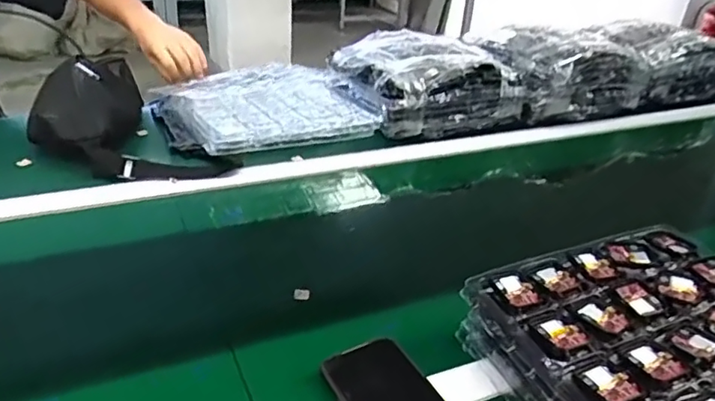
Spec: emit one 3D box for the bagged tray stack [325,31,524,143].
[{"bbox_3d":[0.123,-0.242,1.139,0.296,0.115,0.281,-10,33,-25],"label":"bagged tray stack"}]

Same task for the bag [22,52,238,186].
[{"bbox_3d":[-0.358,-0.120,0.884,0.326,0.112,0.209,30,38,36],"label":"bag"}]

